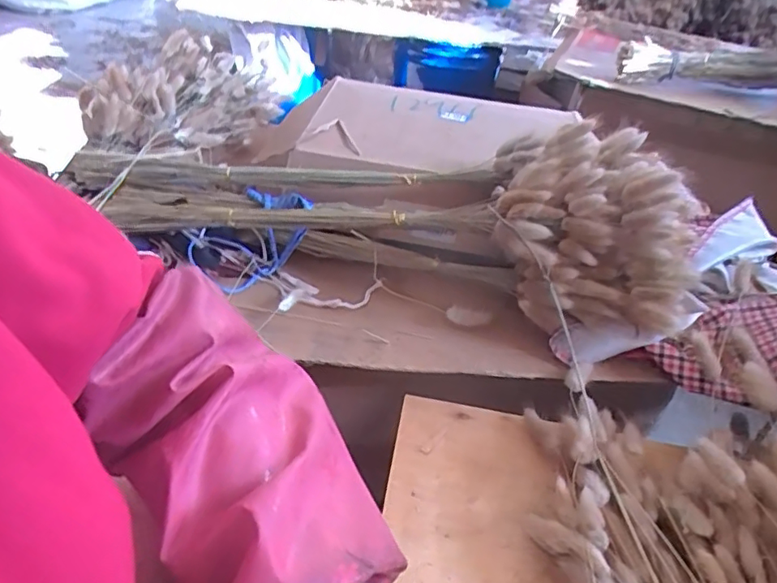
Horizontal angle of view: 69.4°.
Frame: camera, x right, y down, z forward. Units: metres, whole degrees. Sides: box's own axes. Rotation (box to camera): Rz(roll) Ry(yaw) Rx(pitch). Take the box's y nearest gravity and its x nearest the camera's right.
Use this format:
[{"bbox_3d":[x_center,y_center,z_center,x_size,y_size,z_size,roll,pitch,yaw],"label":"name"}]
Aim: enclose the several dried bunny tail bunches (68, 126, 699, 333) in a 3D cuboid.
[{"bbox_3d":[0.033,-0.085,0.570,0.531,0.159,0.142,15,40,10],"label":"several dried bunny tail bunches"}]

